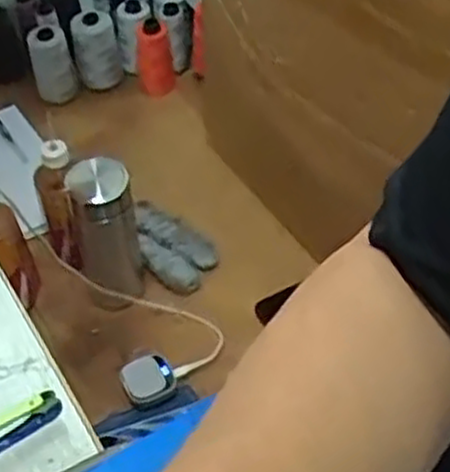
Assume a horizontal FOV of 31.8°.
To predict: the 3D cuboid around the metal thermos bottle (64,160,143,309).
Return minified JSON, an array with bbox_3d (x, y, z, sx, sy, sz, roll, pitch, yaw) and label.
[{"bbox_3d":[-0.134,0.011,0.918,0.066,0.220,0.060,-9,49,-8],"label":"metal thermos bottle"}]

